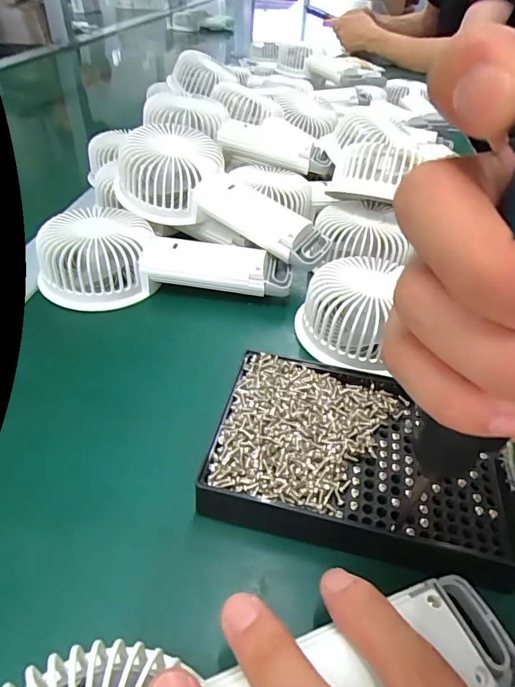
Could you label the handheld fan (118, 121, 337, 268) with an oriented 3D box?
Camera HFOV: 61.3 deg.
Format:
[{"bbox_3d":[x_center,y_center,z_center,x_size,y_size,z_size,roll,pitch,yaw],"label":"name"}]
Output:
[{"bbox_3d":[-0.022,-0.115,0.338,0.174,0.050,0.083,27,45,6],"label":"handheld fan"}]

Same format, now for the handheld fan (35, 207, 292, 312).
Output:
[{"bbox_3d":[-0.066,-0.063,0.320,0.171,0.048,0.077,-1,42,-6],"label":"handheld fan"}]

